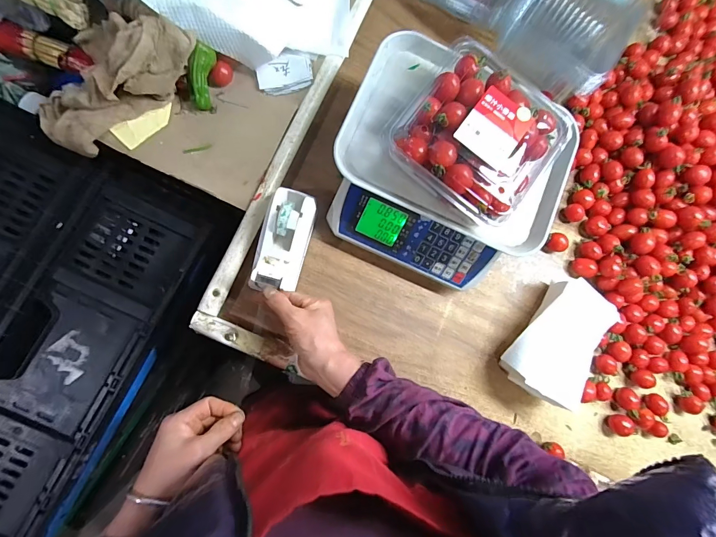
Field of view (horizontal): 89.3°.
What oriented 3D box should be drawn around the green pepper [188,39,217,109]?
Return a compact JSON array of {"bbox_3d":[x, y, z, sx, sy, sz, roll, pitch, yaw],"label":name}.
[{"bbox_3d":[-0.215,-0.262,0.498,0.030,0.020,0.080,9,112,-6],"label":"green pepper"}]

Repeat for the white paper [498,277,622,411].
[{"bbox_3d":[0.284,0.101,0.516,0.103,0.070,0.176,39,80,-2],"label":"white paper"}]

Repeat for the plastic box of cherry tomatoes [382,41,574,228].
[{"bbox_3d":[0.144,-0.158,0.419,0.166,0.062,0.181,38,80,-2],"label":"plastic box of cherry tomatoes"}]

